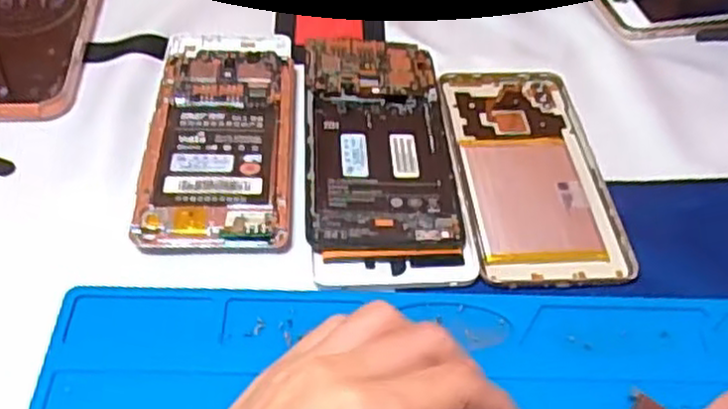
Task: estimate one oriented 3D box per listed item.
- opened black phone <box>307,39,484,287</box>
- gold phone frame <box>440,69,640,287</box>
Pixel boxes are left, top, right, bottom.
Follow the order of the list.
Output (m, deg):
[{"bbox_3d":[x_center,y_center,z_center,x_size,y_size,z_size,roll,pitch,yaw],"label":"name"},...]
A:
[{"bbox_3d":[0.008,-0.029,0.393,0.073,0.014,0.163,-1,47,-6],"label":"opened black phone"},{"bbox_3d":[0.084,-0.023,0.400,0.075,0.004,0.154,-1,47,-5],"label":"gold phone frame"}]

